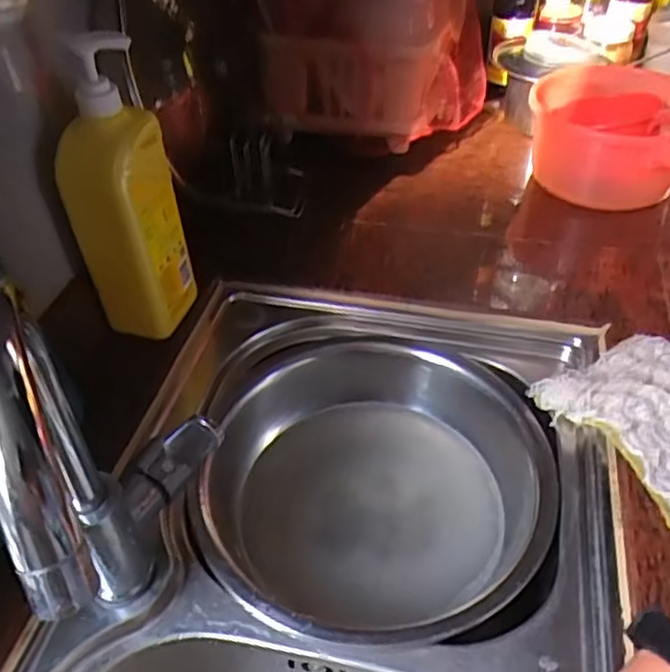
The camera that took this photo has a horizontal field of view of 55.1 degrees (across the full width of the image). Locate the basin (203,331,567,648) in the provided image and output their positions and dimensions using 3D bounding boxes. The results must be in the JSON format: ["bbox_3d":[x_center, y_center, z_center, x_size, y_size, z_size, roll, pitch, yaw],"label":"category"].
[{"bbox_3d":[0.043,0.147,0.617,0.308,0.105,0.310,-1,44,1],"label":"basin"}]

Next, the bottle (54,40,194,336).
[{"bbox_3d":[-0.199,-0.127,0.596,0.076,0.271,0.071,7,44,9],"label":"bottle"}]

